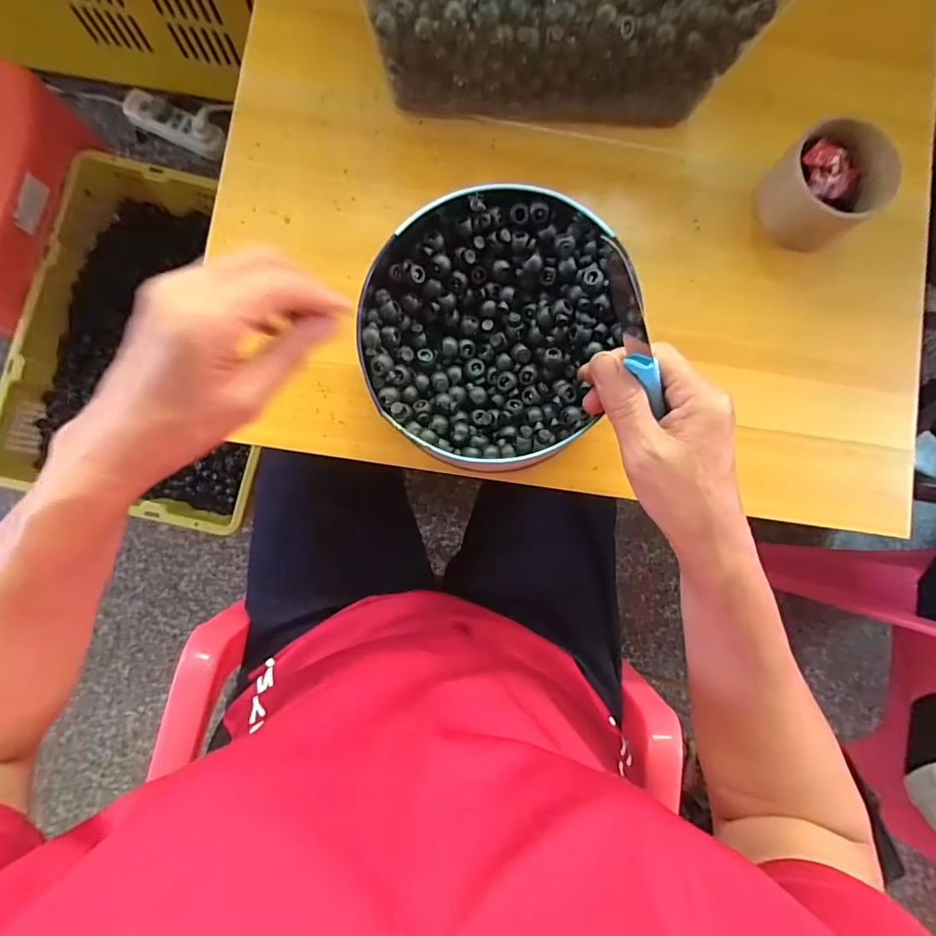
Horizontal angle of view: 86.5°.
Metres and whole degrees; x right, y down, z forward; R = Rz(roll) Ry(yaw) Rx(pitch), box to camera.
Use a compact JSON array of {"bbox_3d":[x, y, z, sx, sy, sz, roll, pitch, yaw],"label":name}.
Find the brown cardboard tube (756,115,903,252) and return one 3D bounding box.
[{"bbox_3d":[0.285,-0.225,0.399,0.078,0.060,0.074,0,86,-3],"label":"brown cardboard tube"}]

